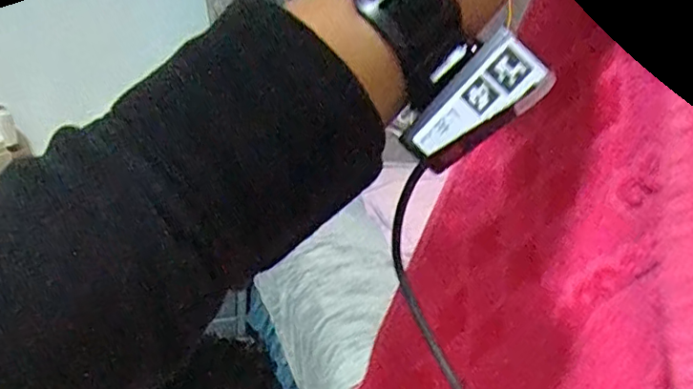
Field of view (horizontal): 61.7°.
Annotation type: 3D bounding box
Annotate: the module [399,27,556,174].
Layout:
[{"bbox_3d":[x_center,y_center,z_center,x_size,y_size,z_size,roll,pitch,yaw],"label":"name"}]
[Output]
[{"bbox_3d":[0.059,-0.040,0.265,0.068,0.033,0.014,-42,15,9],"label":"module"}]

